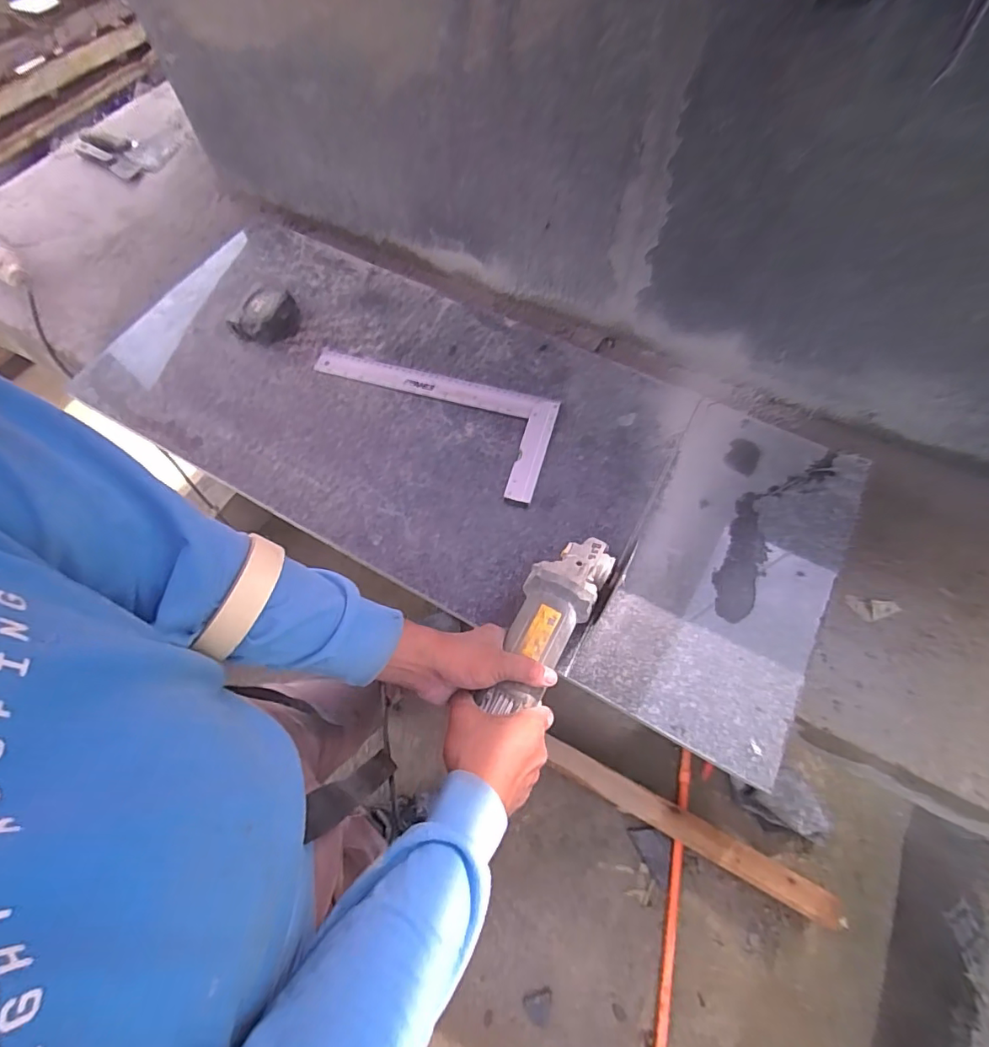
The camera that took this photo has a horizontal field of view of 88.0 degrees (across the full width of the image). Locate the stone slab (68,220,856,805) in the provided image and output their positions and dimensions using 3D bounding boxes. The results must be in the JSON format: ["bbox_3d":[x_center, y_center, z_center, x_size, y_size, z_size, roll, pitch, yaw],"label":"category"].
[{"bbox_3d":[-0.073,-0.137,0.696,1.017,0.030,0.419,26,66,13],"label":"stone slab"}]

